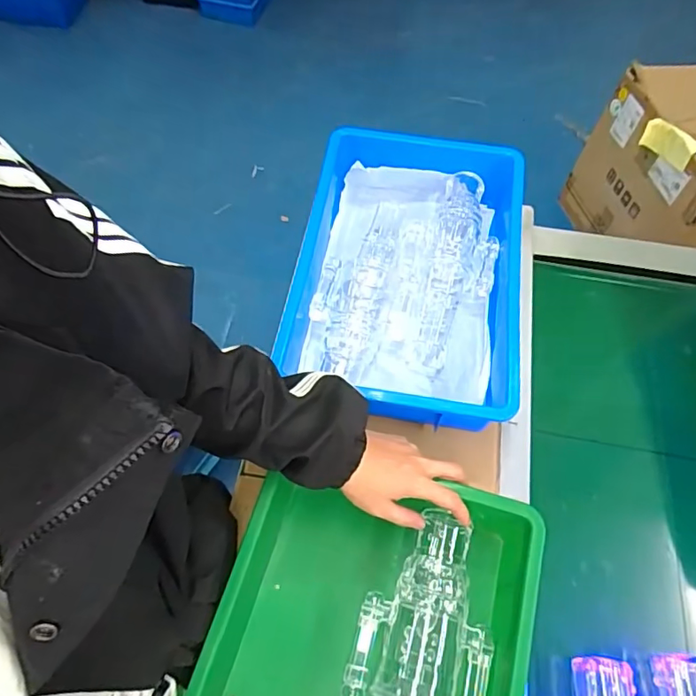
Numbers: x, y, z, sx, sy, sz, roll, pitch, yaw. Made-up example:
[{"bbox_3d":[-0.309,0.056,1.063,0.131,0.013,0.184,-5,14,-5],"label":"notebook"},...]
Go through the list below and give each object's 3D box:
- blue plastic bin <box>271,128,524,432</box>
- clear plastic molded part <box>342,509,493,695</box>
[{"bbox_3d":[0.078,-0.098,0.697,0.294,0.107,0.400,10,62,5],"label":"blue plastic bin"},{"bbox_3d":[0.065,0.308,0.492,0.126,0.062,0.287,15,63,7],"label":"clear plastic molded part"}]

